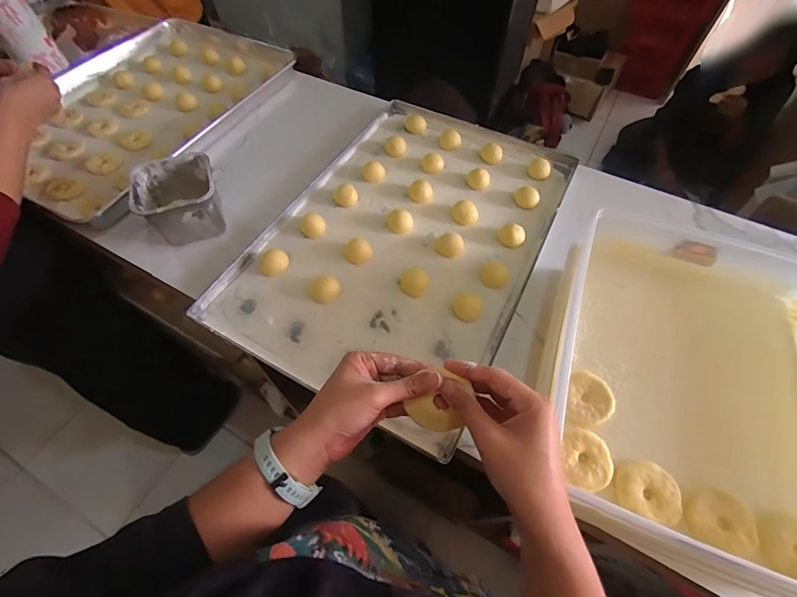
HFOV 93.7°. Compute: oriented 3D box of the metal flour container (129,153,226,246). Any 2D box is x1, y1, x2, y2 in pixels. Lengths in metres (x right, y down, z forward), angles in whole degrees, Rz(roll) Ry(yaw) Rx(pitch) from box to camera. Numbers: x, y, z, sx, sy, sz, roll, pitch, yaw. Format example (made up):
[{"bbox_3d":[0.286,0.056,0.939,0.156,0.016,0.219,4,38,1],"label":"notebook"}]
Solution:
[{"bbox_3d":[-0.343,-0.156,0.598,0.108,0.087,0.117,-19,60,-12],"label":"metal flour container"}]

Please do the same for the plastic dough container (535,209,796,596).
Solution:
[{"bbox_3d":[0.330,0.067,0.419,0.290,0.067,0.405,18,61,10],"label":"plastic dough container"}]

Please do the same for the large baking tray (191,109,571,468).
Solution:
[{"bbox_3d":[0.024,-0.120,0.629,0.403,0.028,0.608,25,62,14],"label":"large baking tray"}]

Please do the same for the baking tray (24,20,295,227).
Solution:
[{"bbox_3d":[-0.538,-0.423,0.791,0.420,0.032,0.612,23,60,13],"label":"baking tray"}]

